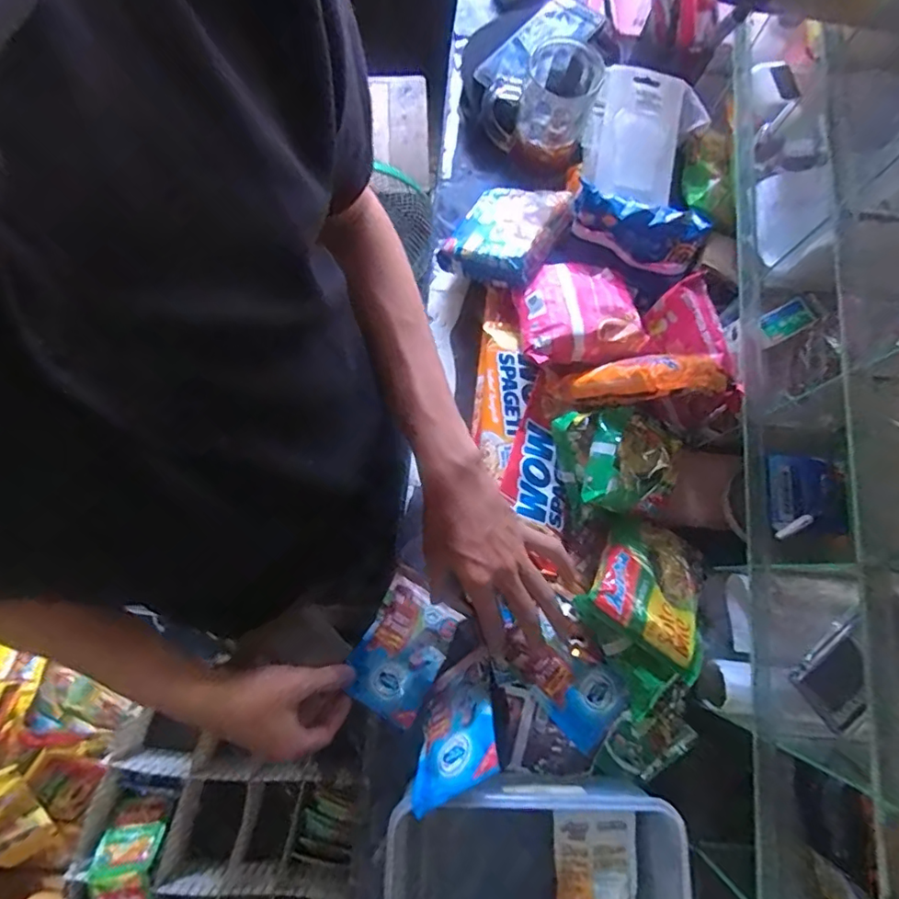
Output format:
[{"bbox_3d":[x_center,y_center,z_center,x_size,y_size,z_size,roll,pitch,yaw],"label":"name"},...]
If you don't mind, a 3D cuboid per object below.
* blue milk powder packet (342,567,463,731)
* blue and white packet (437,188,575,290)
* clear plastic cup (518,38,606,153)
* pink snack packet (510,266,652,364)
[{"bbox_3d":[-0.048,0.202,0.544,0.083,0.010,0.123,29,80,5],"label":"blue milk powder packet"},{"bbox_3d":[0.065,-0.240,0.596,0.111,0.033,0.122,29,78,23],"label":"blue and white packet"},{"bbox_3d":[0.120,-0.388,0.597,0.075,0.082,0.081,16,79,3],"label":"clear plastic cup"},{"bbox_3d":[0.128,-0.141,0.543,0.112,0.038,0.113,-3,78,-1],"label":"pink snack packet"}]

